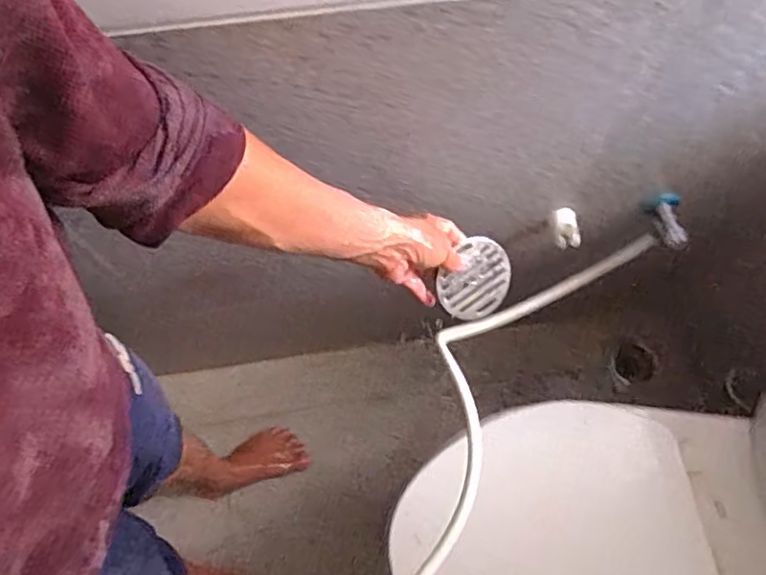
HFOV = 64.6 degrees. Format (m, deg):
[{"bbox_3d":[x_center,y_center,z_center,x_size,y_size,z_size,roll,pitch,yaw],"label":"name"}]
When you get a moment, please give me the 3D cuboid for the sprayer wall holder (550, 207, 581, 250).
[{"bbox_3d":[0.234,-0.072,0.776,0.034,0.040,0.044,-13,71,-7],"label":"sprayer wall holder"}]

